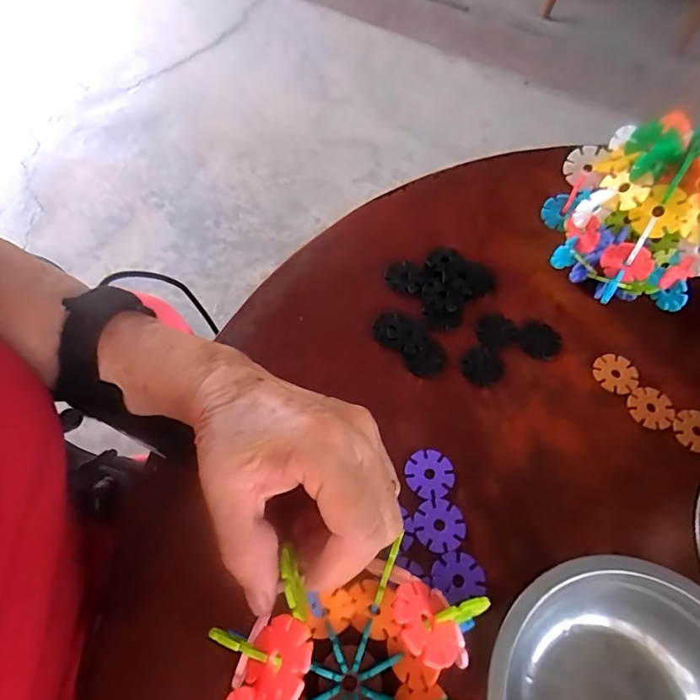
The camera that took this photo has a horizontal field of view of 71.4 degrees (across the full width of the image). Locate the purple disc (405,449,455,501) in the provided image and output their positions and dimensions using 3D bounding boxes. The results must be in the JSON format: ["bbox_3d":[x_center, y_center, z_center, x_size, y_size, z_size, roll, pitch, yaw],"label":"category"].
[{"bbox_3d":[0.052,0.081,0.319,0.032,0.004,0.031,0,60,0],"label":"purple disc"}]

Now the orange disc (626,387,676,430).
[{"bbox_3d":[0.217,0.042,0.352,0.031,0.004,0.030,0,60,0],"label":"orange disc"}]

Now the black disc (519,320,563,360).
[{"bbox_3d":[0.145,-0.008,0.371,0.030,0.004,0.033,0,60,0],"label":"black disc"}]

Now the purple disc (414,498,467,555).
[{"bbox_3d":[0.056,0.109,0.303,0.031,0.004,0.030,0,60,0],"label":"purple disc"}]

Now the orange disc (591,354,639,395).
[{"bbox_3d":[0.198,0.017,0.363,0.033,0.004,0.029,16,61,10],"label":"orange disc"}]

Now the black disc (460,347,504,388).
[{"bbox_3d":[0.098,0.012,0.357,0.029,0.004,0.029,0,60,0],"label":"black disc"}]

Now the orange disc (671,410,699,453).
[{"bbox_3d":[0.245,0.057,0.343,0.031,0.004,0.030,0,60,0],"label":"orange disc"}]

